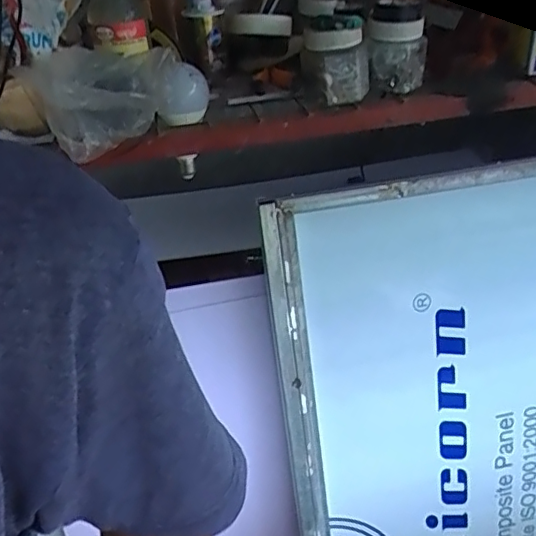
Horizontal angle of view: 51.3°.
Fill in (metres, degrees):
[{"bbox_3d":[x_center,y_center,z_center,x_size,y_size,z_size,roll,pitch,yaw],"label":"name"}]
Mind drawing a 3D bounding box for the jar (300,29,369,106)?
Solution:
[{"bbox_3d":[0.076,-0.231,0.629,0.074,0.075,0.065,2,35,9],"label":"jar"}]

